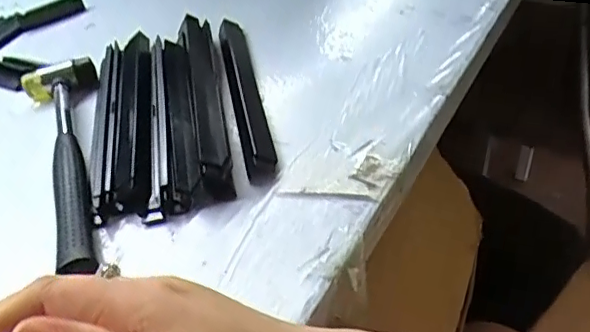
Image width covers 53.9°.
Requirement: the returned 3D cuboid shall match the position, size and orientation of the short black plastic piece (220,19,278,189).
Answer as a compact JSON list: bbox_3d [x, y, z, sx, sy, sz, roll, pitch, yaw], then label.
[{"bbox_3d":[-0.042,-0.068,0.477,0.023,0.016,0.224,-12,42,-5],"label":"short black plastic piece"}]

